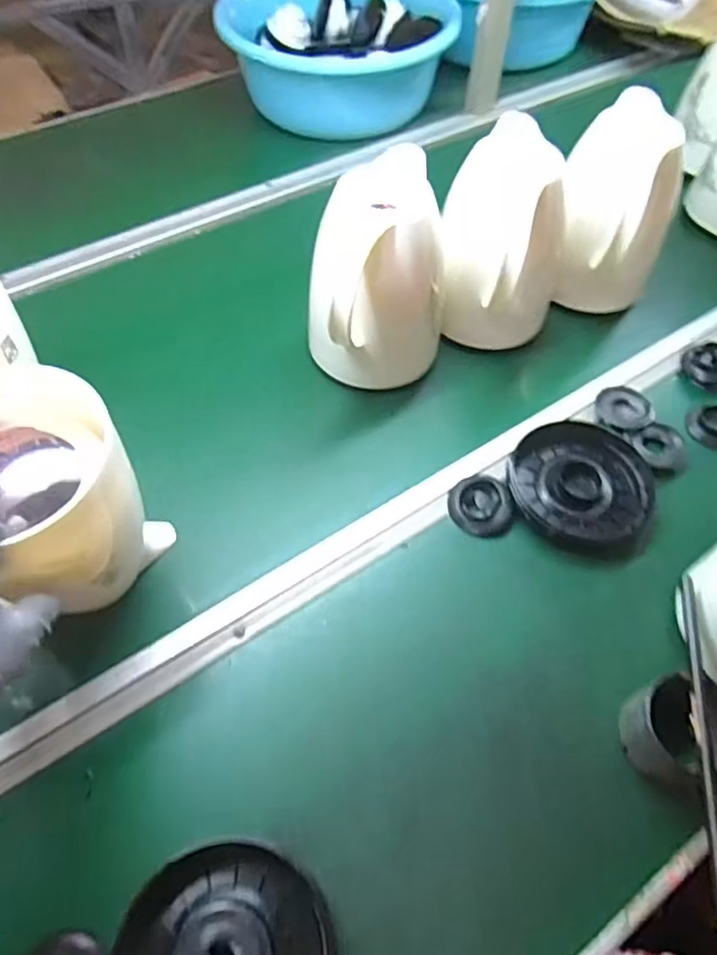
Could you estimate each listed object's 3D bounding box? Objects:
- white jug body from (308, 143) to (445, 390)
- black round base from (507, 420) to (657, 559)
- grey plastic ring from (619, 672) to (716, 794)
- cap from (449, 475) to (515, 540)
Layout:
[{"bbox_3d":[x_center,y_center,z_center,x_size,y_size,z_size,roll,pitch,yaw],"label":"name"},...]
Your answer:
[{"bbox_3d":[0.019,-0.194,0.659,0.139,0.195,0.124,-17,59,-12],"label":"white jug body"},{"bbox_3d":[0.220,0.007,0.632,0.140,0.019,0.135,1,57,-1],"label":"black round base"},{"bbox_3d":[0.250,0.193,0.493,0.081,0.050,0.075,1,57,-1],"label":"grey plastic ring"},{"bbox_3d":[0.118,0.026,0.620,0.058,0.014,0.062,1,57,-1],"label":"cap"}]

